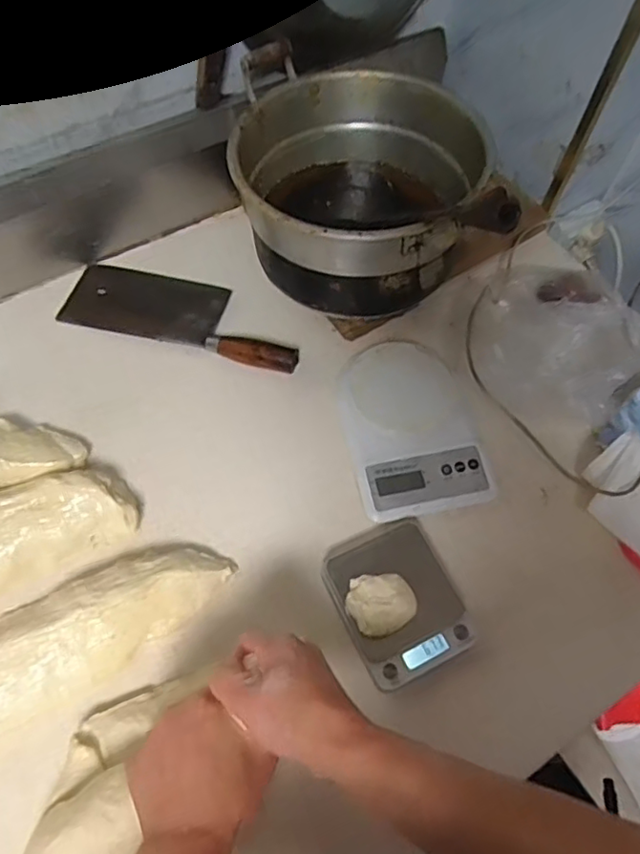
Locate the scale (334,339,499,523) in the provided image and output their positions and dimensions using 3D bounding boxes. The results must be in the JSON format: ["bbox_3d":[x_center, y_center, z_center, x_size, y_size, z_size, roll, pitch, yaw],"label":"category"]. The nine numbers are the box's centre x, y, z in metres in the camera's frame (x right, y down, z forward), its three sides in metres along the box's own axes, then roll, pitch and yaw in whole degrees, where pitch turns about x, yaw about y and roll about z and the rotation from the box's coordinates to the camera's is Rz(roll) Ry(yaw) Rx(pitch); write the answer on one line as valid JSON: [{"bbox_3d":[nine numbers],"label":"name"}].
[{"bbox_3d":[0.097,-0.004,0.662,0.145,0.034,0.205,-12,64,-9],"label":"scale"}]

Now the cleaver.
[{"bbox_3d":[-0.164,-0.141,0.722,0.296,0.028,0.101,15,63,6],"label":"cleaver"}]

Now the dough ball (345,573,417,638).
[{"bbox_3d":[0.054,0.158,0.532,0.059,0.032,0.051,-11,63,-8],"label":"dough ball"}]

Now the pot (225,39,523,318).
[{"bbox_3d":[0.041,-0.272,0.714,0.267,0.181,0.286,1,62,-2],"label":"pot"}]

